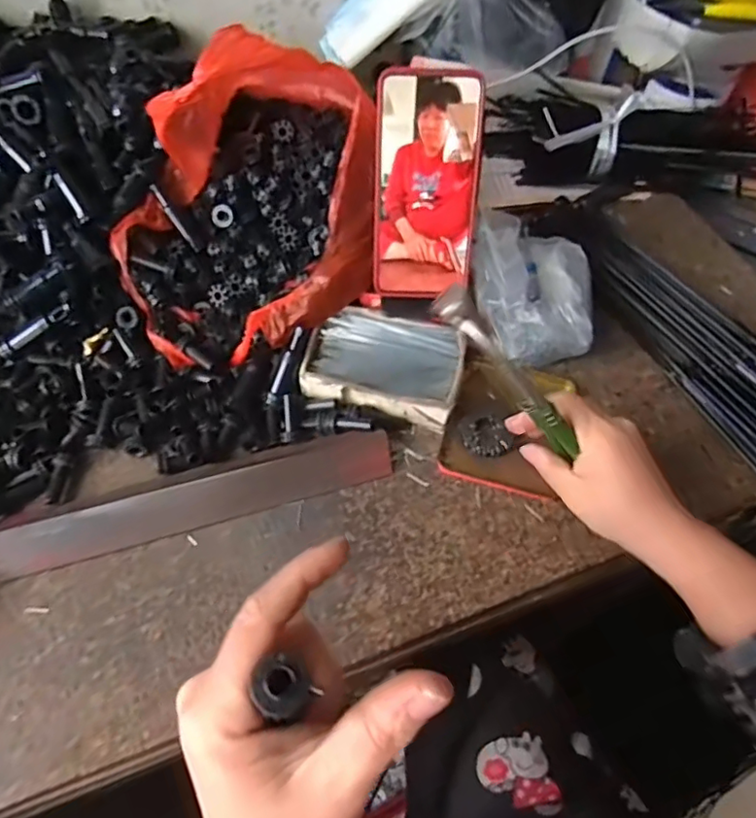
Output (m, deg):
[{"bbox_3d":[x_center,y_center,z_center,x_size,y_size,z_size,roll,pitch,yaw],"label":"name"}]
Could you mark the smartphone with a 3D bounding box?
[{"bbox_3d":[0.038,-0.167,0.443,0.078,0.161,0.008,0,26,-4],"label":"smartphone"}]

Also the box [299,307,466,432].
[{"bbox_3d":[0.004,-0.037,0.487,0.128,0.034,0.086,12,58,3],"label":"box"}]

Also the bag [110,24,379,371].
[{"bbox_3d":[-0.118,-0.196,0.477,0.213,0.172,0.259,-10,60,-10],"label":"bag"}]

